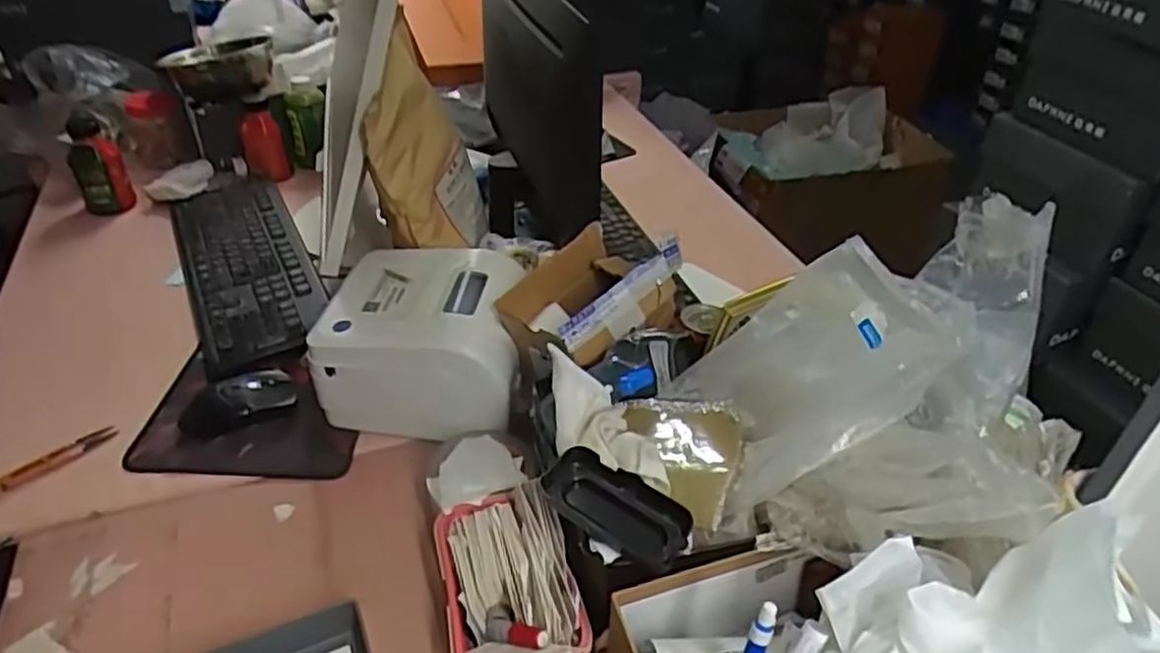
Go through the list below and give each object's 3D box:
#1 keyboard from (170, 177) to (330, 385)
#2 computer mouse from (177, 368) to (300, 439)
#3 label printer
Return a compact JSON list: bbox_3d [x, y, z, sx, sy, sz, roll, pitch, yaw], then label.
[{"bbox_3d":[-0.428,-0.088,0.955,0.147,0.027,0.414,-25,48,-16],"label":"keyboard"},{"bbox_3d":[-0.346,0.077,0.762,0.112,0.031,0.059,-13,39,-17],"label":"computer mouse"},{"bbox_3d":[-0.157,0.012,0.752,0.186,0.113,0.159,1,37,1],"label":"label printer"}]

